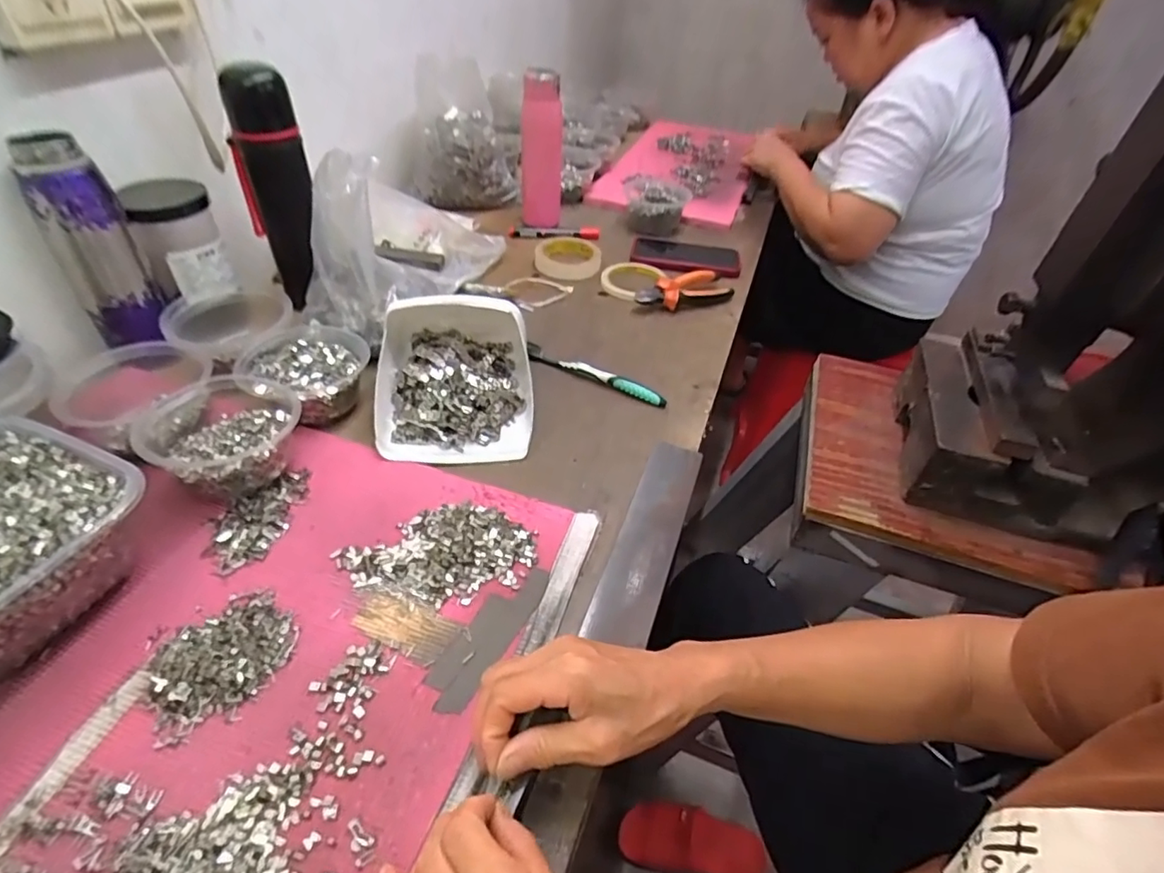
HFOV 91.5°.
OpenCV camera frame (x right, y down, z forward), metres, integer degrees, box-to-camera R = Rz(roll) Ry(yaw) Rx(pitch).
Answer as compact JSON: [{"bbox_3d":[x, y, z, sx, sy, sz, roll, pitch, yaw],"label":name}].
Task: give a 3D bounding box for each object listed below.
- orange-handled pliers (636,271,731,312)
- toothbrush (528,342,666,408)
[{"bbox_3d":[0.140,-0.202,0.783,0.144,0.031,0.052,-18,47,-23],"label":"orange-handled pliers"},{"bbox_3d":[0.012,-0.071,0.641,0.175,0.016,0.017,24,46,19],"label":"toothbrush"}]

